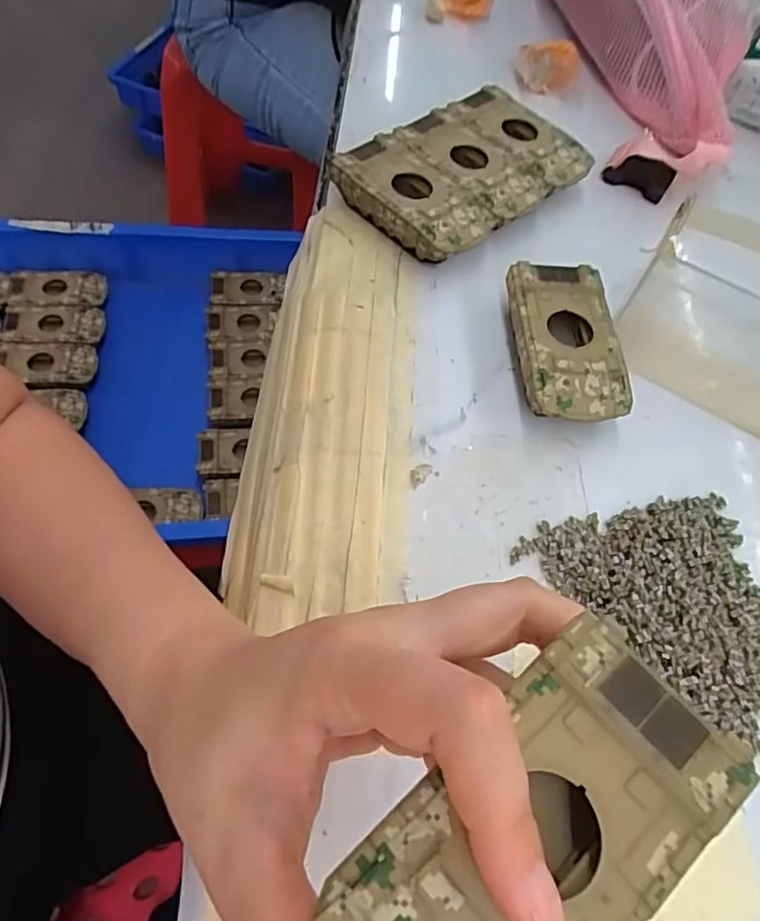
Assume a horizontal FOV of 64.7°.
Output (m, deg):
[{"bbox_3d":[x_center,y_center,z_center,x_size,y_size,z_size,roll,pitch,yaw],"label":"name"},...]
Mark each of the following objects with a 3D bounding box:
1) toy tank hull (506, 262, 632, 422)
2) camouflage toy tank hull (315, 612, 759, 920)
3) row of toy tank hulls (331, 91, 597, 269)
[{"bbox_3d":[0.096,-0.060,0.316,0.052,0.025,0.093,2,61,-7],"label":"toy tank hull"},{"bbox_3d":[0.034,0.087,0.140,0.096,0.023,0.049,-39,70,-13],"label":"camouflage toy tank hull"},{"bbox_3d":[0.055,-0.180,0.376,0.147,0.027,0.090,-37,72,-24],"label":"row of toy tank hulls"}]

